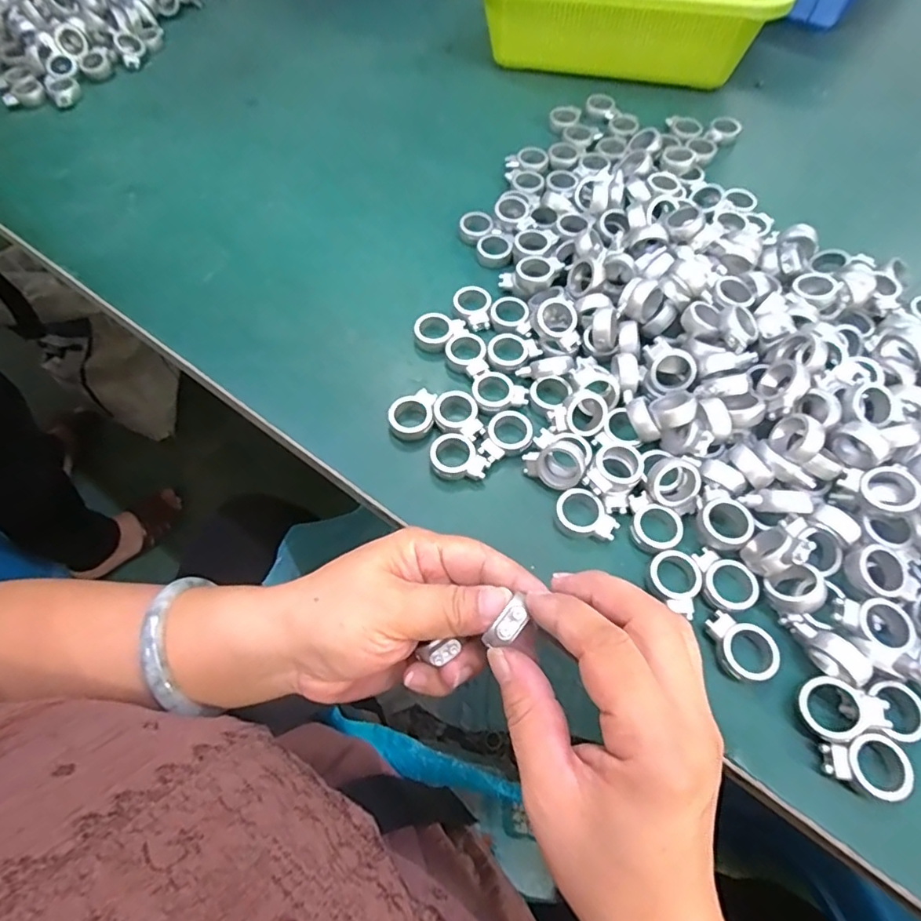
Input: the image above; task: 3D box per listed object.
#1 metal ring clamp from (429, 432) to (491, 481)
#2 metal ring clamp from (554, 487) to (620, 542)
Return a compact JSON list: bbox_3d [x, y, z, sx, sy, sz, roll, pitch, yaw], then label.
[{"bbox_3d":[-0.002,0.001,0.307,0.026,0.011,0.033,-35,67,-16],"label":"metal ring clamp"},{"bbox_3d":[0.067,0.031,0.290,0.024,0.013,0.033,-38,68,-17],"label":"metal ring clamp"}]

